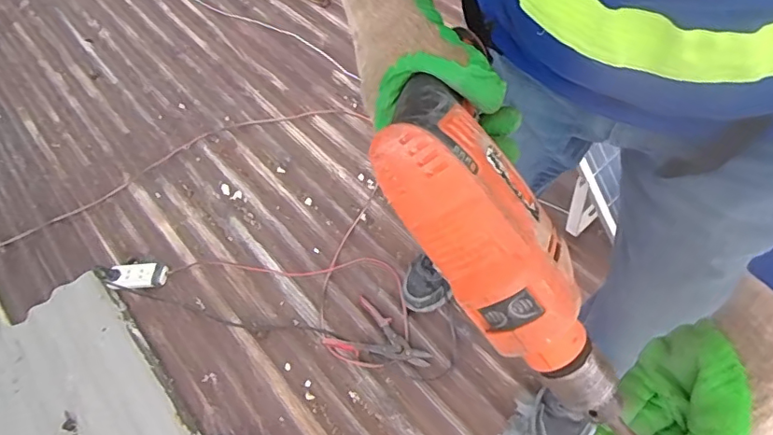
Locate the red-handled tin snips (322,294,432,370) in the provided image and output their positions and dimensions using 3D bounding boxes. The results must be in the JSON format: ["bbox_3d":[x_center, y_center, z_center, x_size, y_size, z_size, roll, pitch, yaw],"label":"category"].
[{"bbox_3d":[-0.017,0.288,1.176,0.225,0.025,0.134,27,65,31],"label":"red-handled tin snips"}]

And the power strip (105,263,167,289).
[{"bbox_3d":[-0.644,0.151,1.348,0.156,0.025,0.063,0,70,0],"label":"power strip"}]

